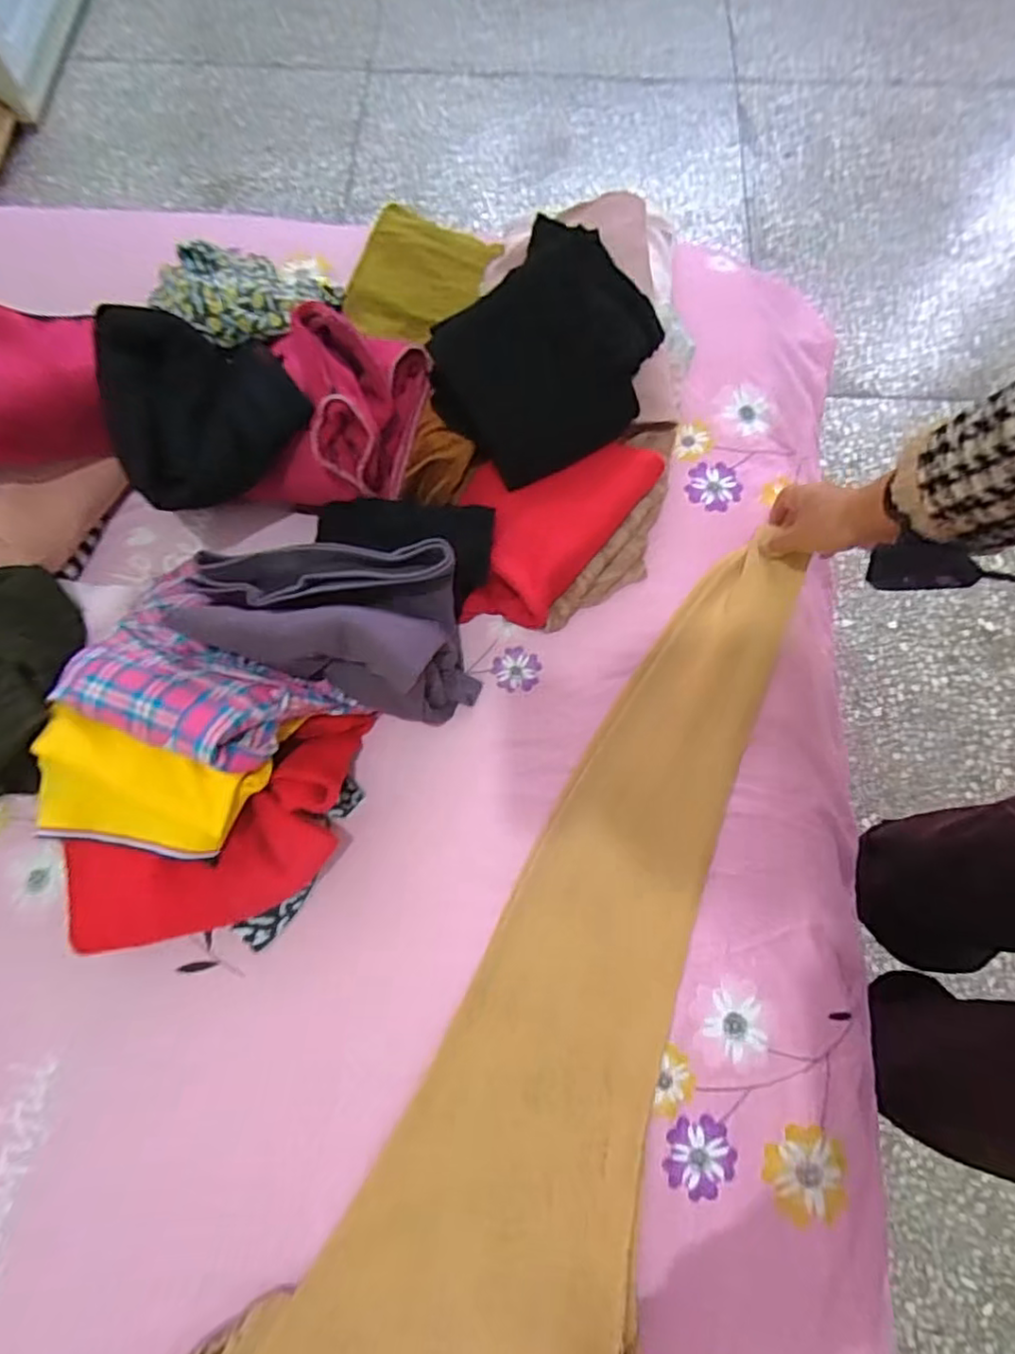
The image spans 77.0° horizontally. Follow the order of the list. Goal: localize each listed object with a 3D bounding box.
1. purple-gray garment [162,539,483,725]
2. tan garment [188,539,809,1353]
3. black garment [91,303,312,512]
[{"bbox_3d":[-0.148,-0.034,0.565,0.227,0.136,0.128,-4,72,-2],"label":"purple-gray garment"},{"bbox_3d":[0.050,0.262,0.511,0.223,0.049,0.860,29,72,9],"label":"tan garment"},{"bbox_3d":[-0.267,-0.238,0.555,0.164,0.105,0.137,-26,74,-9],"label":"black garment"}]

